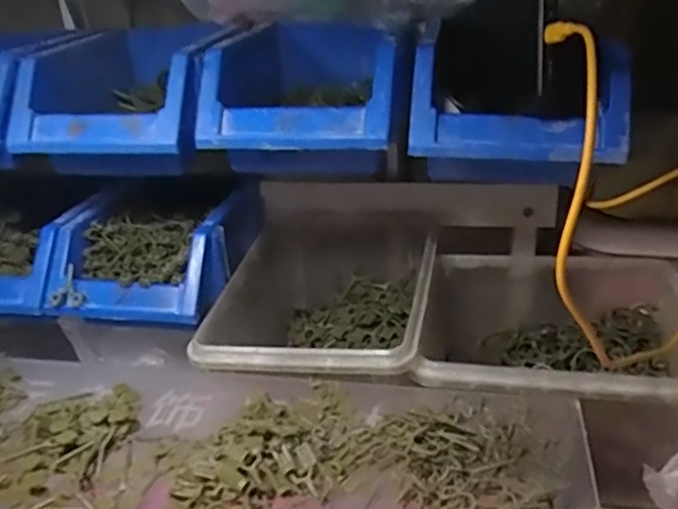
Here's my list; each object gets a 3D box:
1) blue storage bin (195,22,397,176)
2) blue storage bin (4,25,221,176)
[{"bbox_3d":[-0.019,-0.117,0.458,0.120,0.082,0.194,0,25,7],"label":"blue storage bin"},{"bbox_3d":[-0.165,-0.119,0.476,0.128,0.075,0.198,-4,25,-2],"label":"blue storage bin"}]

